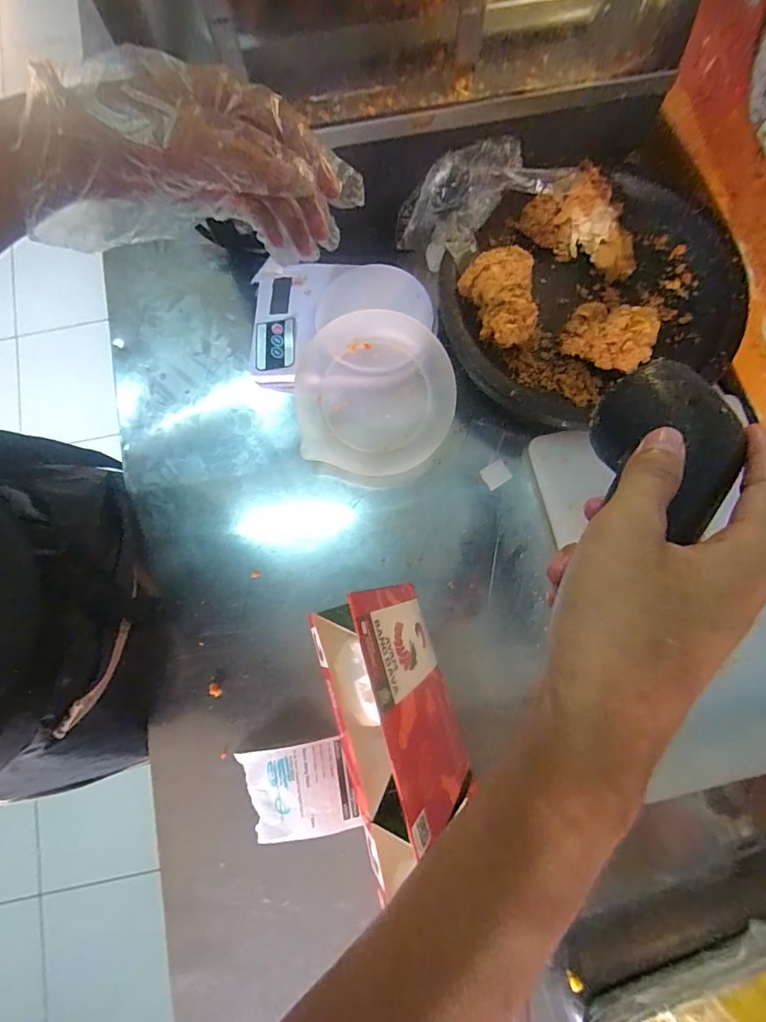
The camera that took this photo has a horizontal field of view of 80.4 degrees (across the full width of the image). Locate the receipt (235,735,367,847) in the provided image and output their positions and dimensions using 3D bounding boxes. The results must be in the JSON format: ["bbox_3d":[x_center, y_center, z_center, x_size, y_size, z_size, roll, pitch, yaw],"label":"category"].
[{"bbox_3d":[-0.078,0.259,0.418,0.098,0.008,0.079,-9,79,-1],"label":"receipt"}]

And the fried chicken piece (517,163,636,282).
[{"bbox_3d":[0.215,-0.305,0.471,0.128,0.054,0.075,29,81,7],"label":"fried chicken piece"}]

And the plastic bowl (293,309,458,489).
[{"bbox_3d":[-0.010,-0.110,0.475,0.168,0.062,0.162,5,93,3],"label":"plastic bowl"}]

